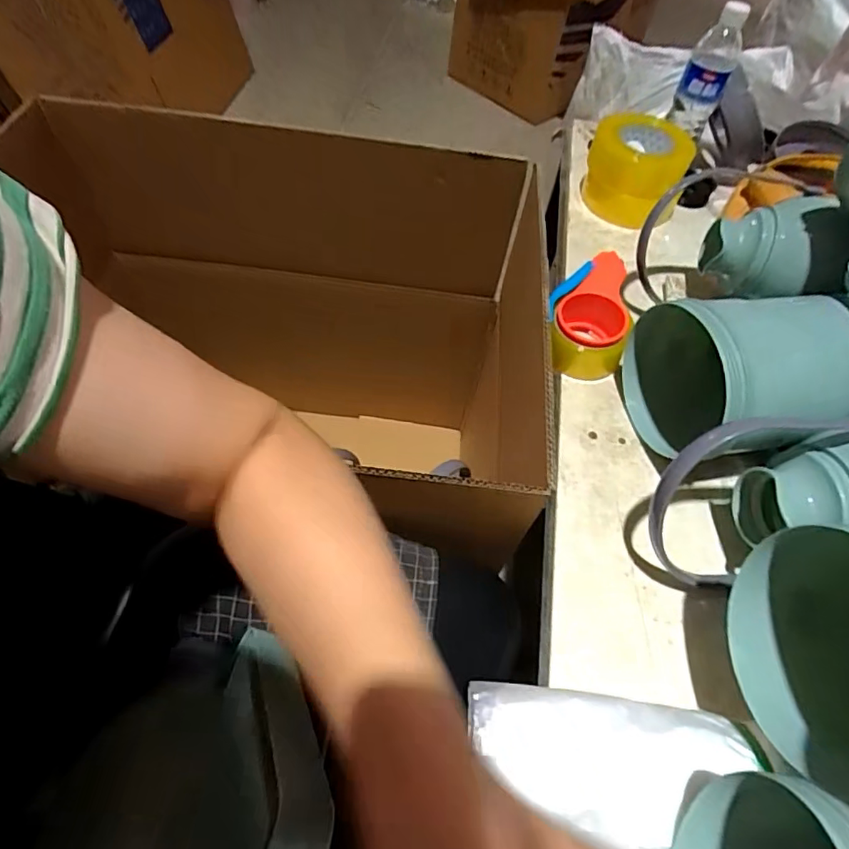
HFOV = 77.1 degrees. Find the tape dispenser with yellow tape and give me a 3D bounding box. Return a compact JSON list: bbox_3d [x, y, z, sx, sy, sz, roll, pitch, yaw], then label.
[{"bbox_3d":[0.193,-0.132,0.640,0.095,0.065,0.151,11,57,2],"label":"tape dispenser with yellow tape"}]

